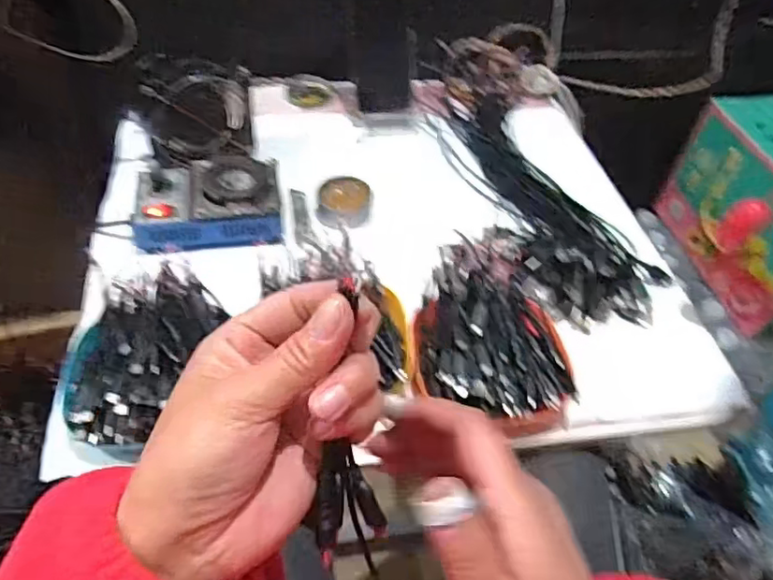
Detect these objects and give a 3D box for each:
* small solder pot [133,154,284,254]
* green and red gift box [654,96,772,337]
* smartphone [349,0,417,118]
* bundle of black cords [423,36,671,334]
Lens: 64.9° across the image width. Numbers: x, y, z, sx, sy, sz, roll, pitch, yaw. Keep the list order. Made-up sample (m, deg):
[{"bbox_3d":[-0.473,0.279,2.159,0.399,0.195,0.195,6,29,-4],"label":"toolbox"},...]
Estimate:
[{"bbox_3d":[-0.187,-0.095,0.640,0.151,0.047,0.101,-5,50,-9],"label":"small solder pot"},{"bbox_3d":[0.628,-0.122,1.001,0.154,0.246,0.337,-10,51,-14],"label":"green and red gift box"},{"bbox_3d":[-0.002,-0.314,0.786,0.082,0.173,0.016,-9,25,-7],"label":"smartphone"},{"bbox_3d":[0.169,-0.156,0.734,0.164,0.055,0.472,-10,51,-14],"label":"bundle of black cords"}]

